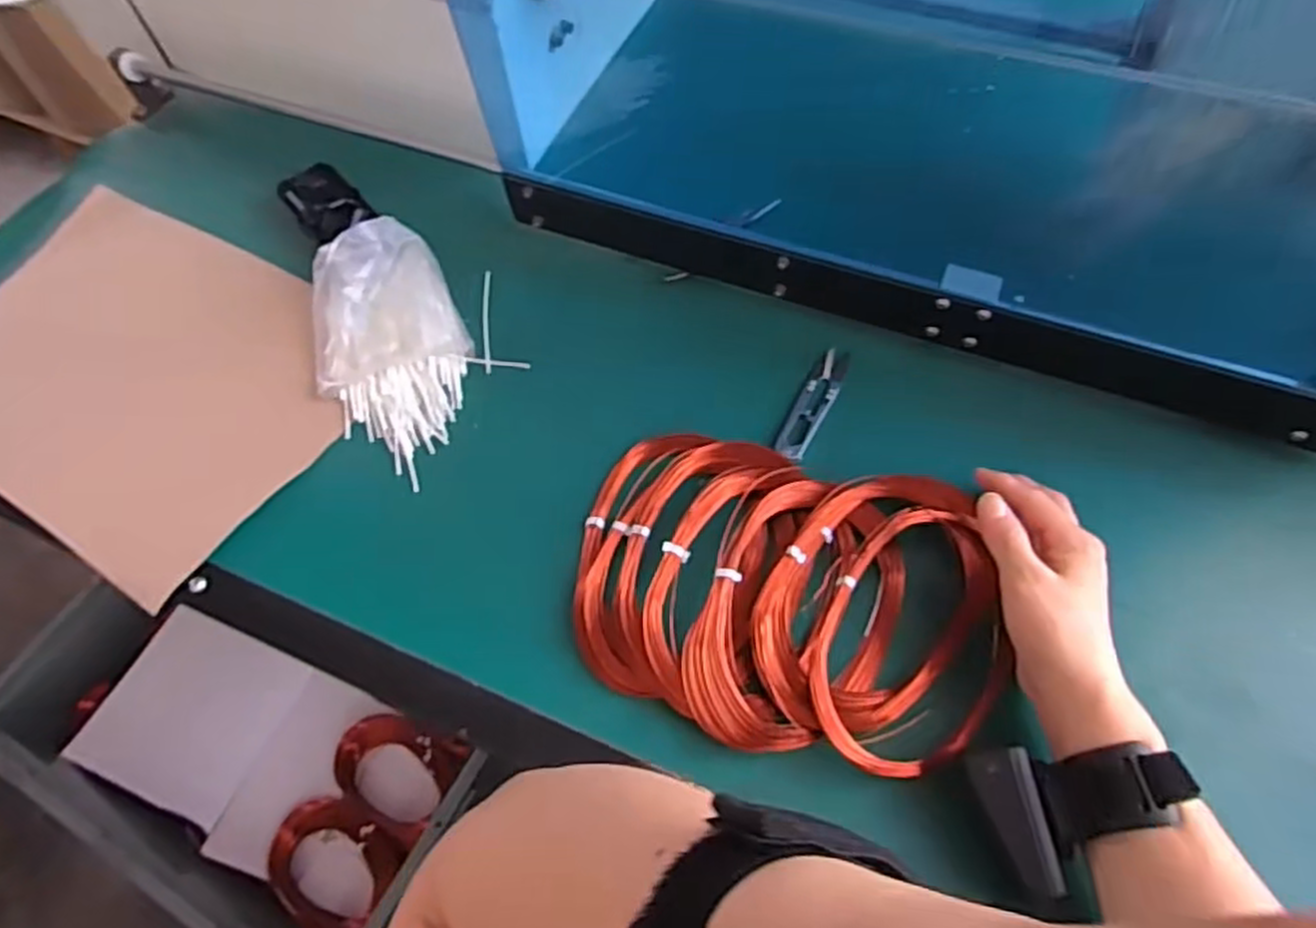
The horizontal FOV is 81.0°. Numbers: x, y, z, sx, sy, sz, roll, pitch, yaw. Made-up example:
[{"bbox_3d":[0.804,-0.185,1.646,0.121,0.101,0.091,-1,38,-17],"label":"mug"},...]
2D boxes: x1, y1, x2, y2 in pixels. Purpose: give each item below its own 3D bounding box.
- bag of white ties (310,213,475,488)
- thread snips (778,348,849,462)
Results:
[{"bbox_3d":[-0.195,-0.085,0.560,0.109,0.061,0.201,-24,63,-9],"label":"bag of white ties"},{"bbox_3d":[0.109,-0.043,0.536,0.023,0.005,0.096,21,65,14],"label":"thread snips"}]

